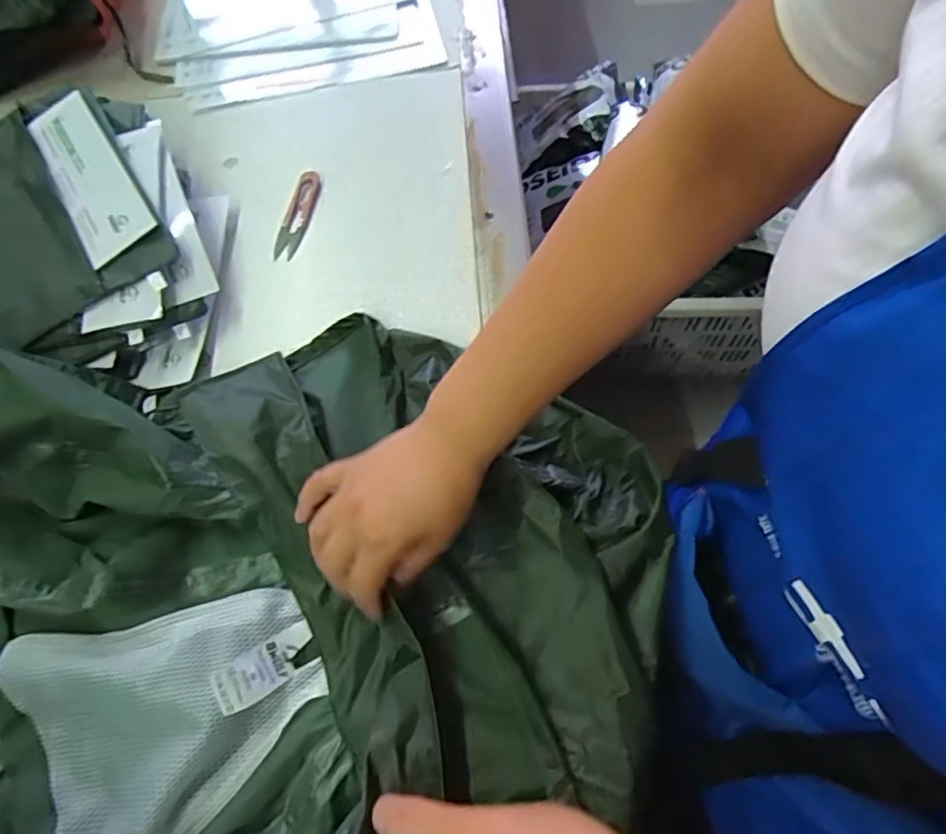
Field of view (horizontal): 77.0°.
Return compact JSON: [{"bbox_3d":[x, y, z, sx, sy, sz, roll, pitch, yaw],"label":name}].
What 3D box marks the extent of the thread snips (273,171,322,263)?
[{"bbox_3d":[-0.167,-0.195,0.570,0.027,0.008,0.103,5,64,7],"label":"thread snips"}]

